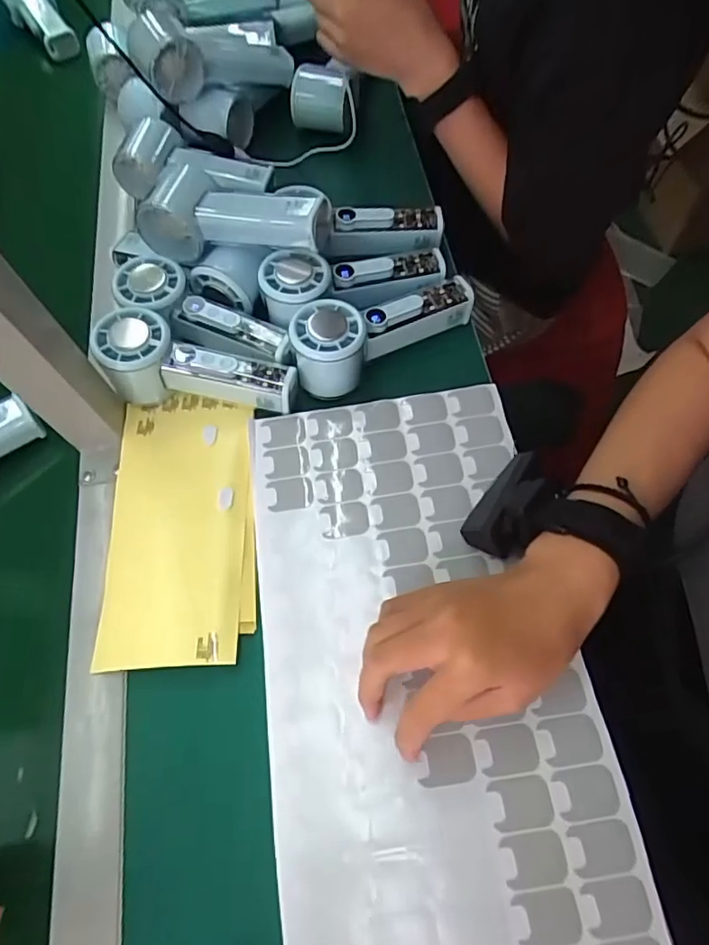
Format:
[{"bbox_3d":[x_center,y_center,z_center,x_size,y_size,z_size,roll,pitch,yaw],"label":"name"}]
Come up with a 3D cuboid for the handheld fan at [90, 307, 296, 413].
[{"bbox_3d":[-0.124,-0.079,0.443,0.150,0.054,0.057,13,63,-5],"label":"handheld fan"}]

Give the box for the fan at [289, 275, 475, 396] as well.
[{"bbox_3d":[0.021,-0.124,0.445,0.158,0.049,0.058,-34,66,-11],"label":"fan"}]

